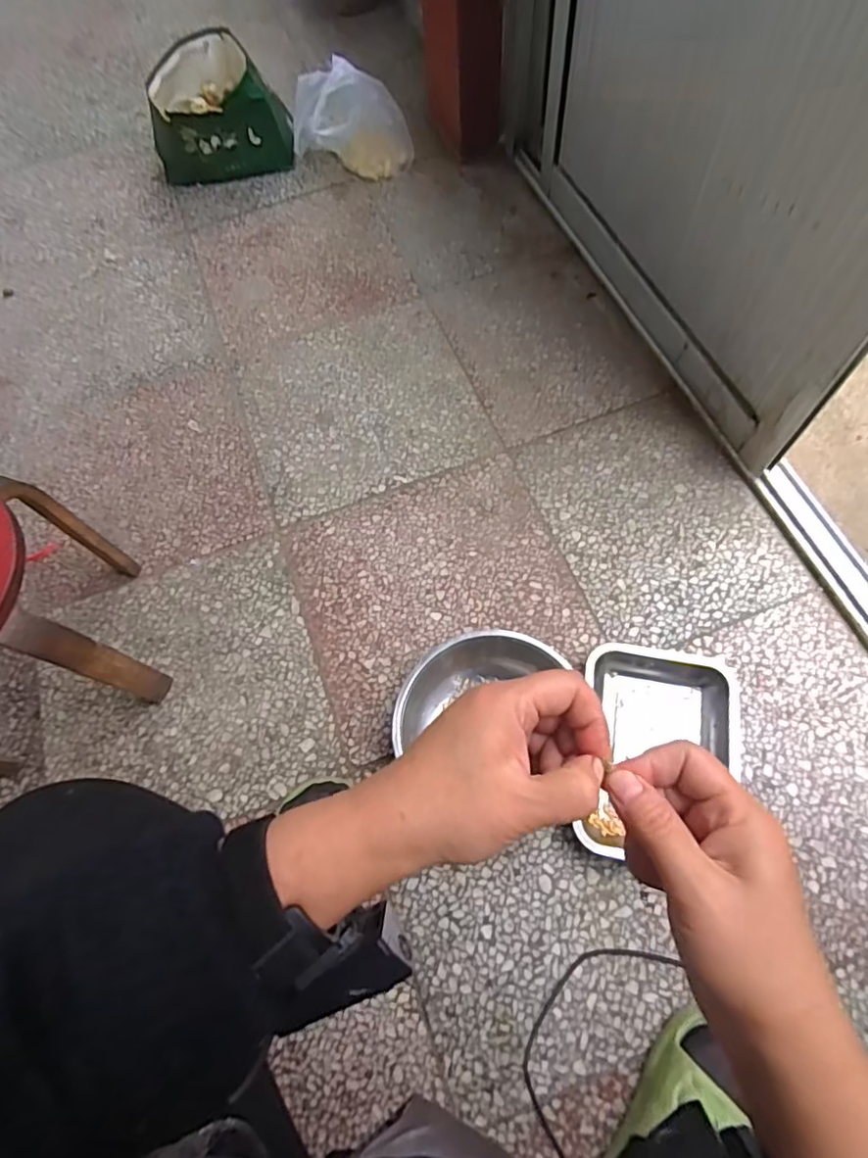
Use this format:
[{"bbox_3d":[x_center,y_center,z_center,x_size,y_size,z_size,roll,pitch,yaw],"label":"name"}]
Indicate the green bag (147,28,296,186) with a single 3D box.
[{"bbox_3d":[-0.481,-1.077,1.297,0.289,0.173,0.344,-12,67,0],"label":"green bag"}]

